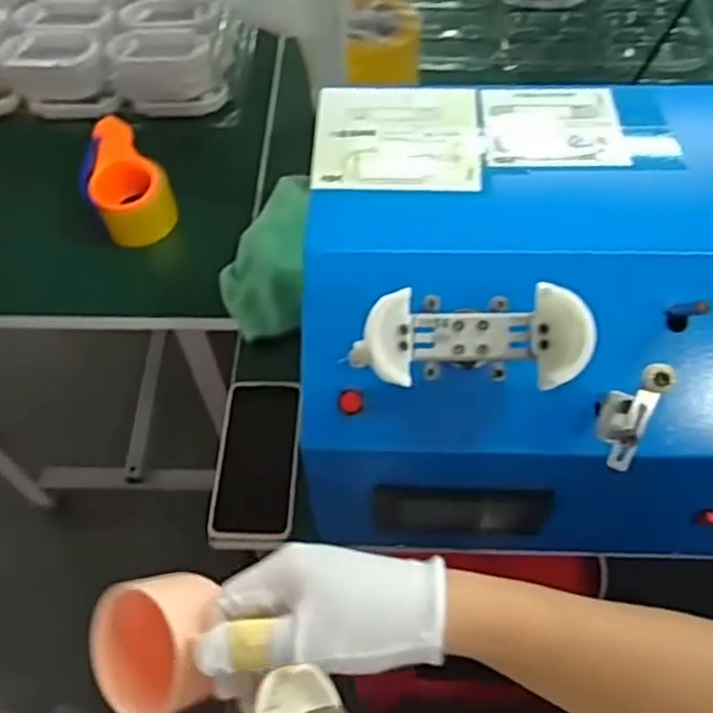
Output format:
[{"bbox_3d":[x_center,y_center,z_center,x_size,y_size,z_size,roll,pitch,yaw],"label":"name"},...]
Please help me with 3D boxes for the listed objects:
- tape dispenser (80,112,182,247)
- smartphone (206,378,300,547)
[{"bbox_3d":[-0.292,-0.218,0.905,0.096,0.075,0.149,-26,59,-15],"label":"tape dispenser"},{"bbox_3d":[-0.099,0.104,0.731,0.084,0.016,0.174,-3,62,7],"label":"smartphone"}]

